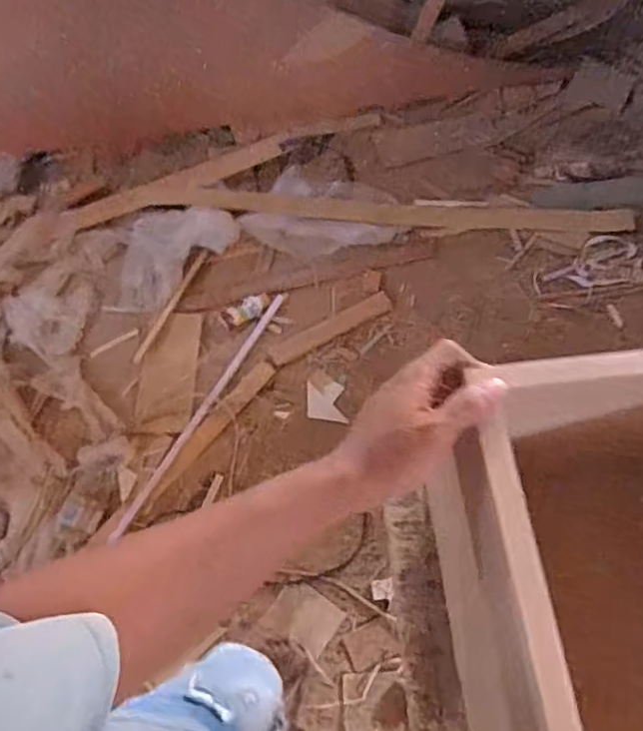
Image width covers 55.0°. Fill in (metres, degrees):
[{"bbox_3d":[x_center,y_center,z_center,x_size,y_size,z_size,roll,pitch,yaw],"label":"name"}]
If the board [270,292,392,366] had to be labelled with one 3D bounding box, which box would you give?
[{"bbox_3d":[0.029,-0.100,1.666,0.361,0.030,0.061,-29,66,-14],"label":"board"}]

